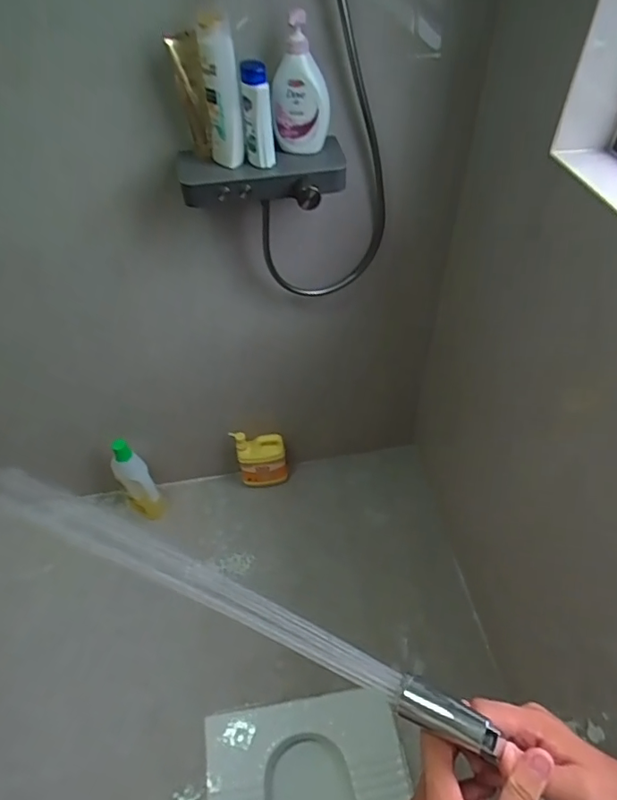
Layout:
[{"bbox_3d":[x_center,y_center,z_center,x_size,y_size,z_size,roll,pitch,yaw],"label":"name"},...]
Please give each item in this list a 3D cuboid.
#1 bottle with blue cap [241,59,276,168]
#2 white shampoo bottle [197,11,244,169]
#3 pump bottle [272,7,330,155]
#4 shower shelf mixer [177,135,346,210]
[{"bbox_3d":[-0.083,-0.471,0.856,0.046,0.146,0.048,-2,49,0],"label":"bottle with blue cap"},{"bbox_3d":[-0.140,-0.489,0.830,0.046,0.210,0.047,-18,51,-14],"label":"white shampoo bottle"},{"bbox_3d":[-0.012,-0.516,0.852,0.090,0.202,0.048,1,49,3],"label":"pump bottle"},{"bbox_3d":[-0.076,-0.392,0.917,0.294,0.060,0.162,-10,49,-7],"label":"shower shelf mixer"}]

